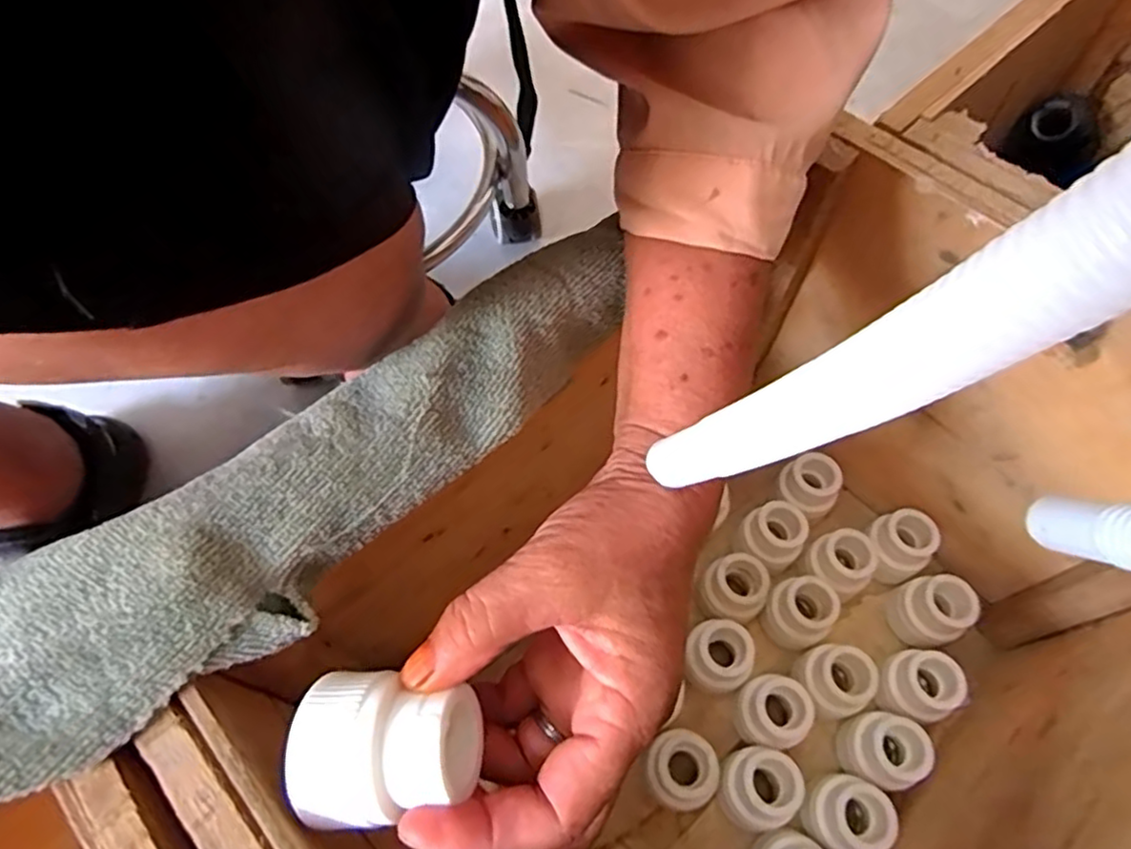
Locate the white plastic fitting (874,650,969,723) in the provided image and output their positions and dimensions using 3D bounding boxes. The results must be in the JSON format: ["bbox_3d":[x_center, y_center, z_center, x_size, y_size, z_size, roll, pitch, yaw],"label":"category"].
[{"bbox_3d":[0.221,0.169,0.428,0.043,0.049,0.040,0,60,0],"label":"white plastic fitting"}]

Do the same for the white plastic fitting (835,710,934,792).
[{"bbox_3d":[0.191,0.196,0.403,0.040,0.040,0.040,0,60,0],"label":"white plastic fitting"}]

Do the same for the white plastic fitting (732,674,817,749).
[{"bbox_3d":[0.127,0.178,0.414,0.036,0.043,0.039,0,60,0],"label":"white plastic fitting"}]

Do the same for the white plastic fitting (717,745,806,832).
[{"bbox_3d":[0.112,0.213,0.394,0.040,0.049,0.039,0,60,0],"label":"white plastic fitting"}]

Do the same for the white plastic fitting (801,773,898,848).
[{"bbox_3d":[0.162,0.229,0.391,0.038,0.050,0.040,0,60,0],"label":"white plastic fitting"}]

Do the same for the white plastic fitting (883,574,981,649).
[{"bbox_3d":[0.243,0.124,0.448,0.037,0.049,0.041,-24,63,-13],"label":"white plastic fitting"}]

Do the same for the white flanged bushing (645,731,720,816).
[{"bbox_3d":[0.067,0.206,0.400,0.040,0.048,0.037,0,60,0],"label":"white flanged bushing"}]

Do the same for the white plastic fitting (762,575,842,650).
[{"bbox_3d":[0.153,0.126,0.444,0.038,0.048,0.039,-29,65,-16],"label":"white plastic fitting"}]

